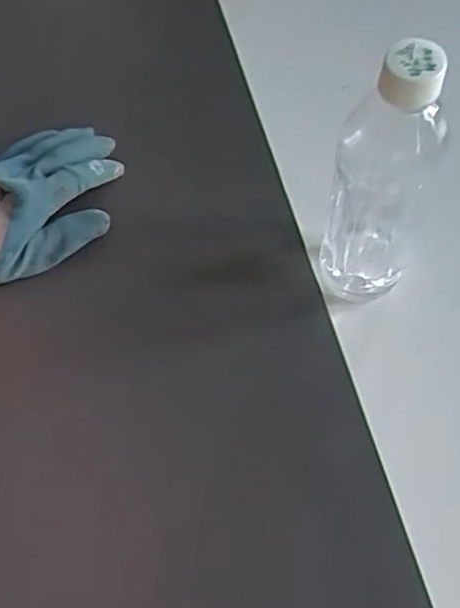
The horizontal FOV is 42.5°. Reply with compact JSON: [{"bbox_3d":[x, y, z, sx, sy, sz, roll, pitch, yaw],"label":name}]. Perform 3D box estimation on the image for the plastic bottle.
[{"bbox_3d":[0.097,-0.079,0.380,0.063,0.201,0.065,13,67,9],"label":"plastic bottle"}]

